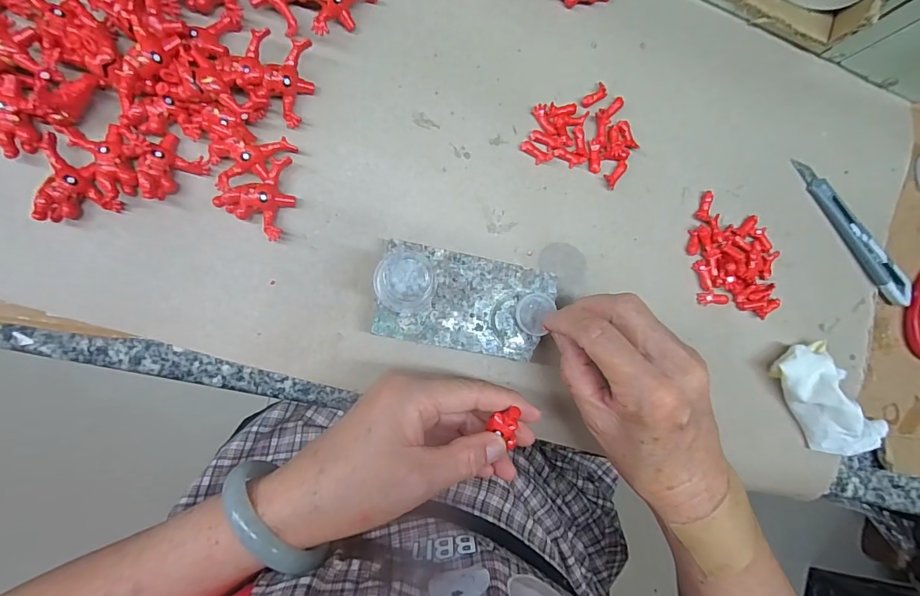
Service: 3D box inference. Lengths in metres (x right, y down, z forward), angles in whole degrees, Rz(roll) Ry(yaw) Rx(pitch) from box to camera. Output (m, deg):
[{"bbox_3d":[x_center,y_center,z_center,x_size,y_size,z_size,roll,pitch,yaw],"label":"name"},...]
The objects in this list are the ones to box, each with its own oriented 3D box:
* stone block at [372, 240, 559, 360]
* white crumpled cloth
[{"bbox_3d":[0.003,0.003,0.282,0.107,0.020,0.059,11,87,-10],"label":"stone block"},{"bbox_3d":[0.273,0.077,0.314,0.054,0.039,0.106,-40,96,-9],"label":"white crumpled cloth"}]

